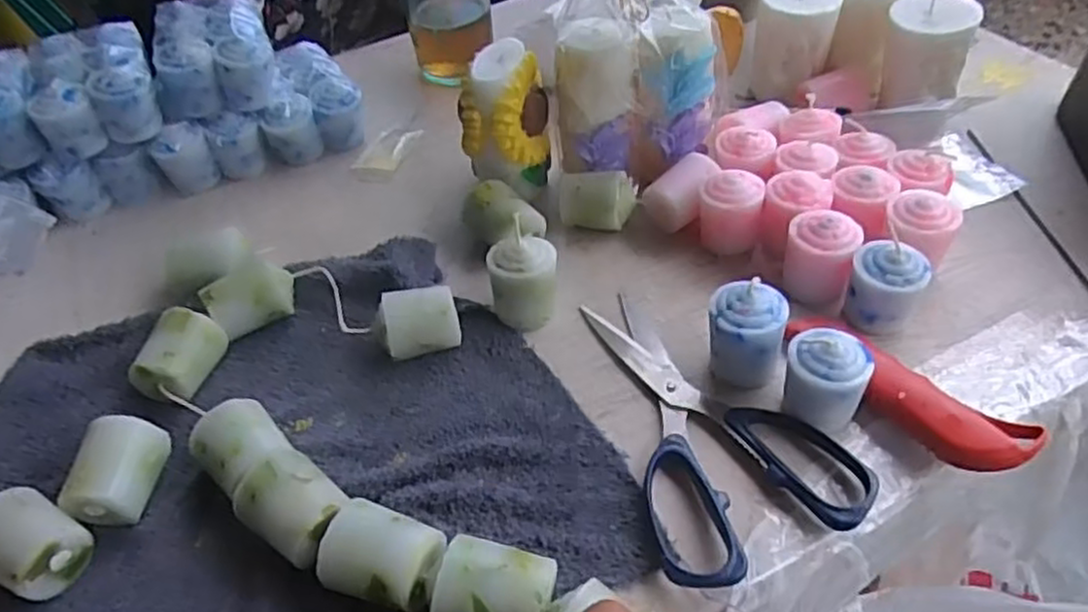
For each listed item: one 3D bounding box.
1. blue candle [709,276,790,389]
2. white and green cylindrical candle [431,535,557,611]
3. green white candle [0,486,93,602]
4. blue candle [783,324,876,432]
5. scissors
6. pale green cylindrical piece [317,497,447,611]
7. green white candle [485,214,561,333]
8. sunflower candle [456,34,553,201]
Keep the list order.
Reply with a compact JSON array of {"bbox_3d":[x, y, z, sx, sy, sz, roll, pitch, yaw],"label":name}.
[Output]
[{"bbox_3d":[0.102,0.015,0.383,0.037,0.048,0.033,8,48,14],"label":"blue candle"},{"bbox_3d":[-0.018,0.117,0.302,0.044,0.036,0.035,7,47,13],"label":"white and green cylindrical candle"},{"bbox_3d":[-0.228,0.106,0.334,0.038,0.040,0.036,19,51,22],"label":"green white candle"},{"bbox_3d":[0.134,0.037,0.361,0.038,0.043,0.031,10,48,16],"label":"blue candle"},{"bbox_3d":[0.087,0.049,0.377,0.103,0.013,0.174,-12,46,-5],"label":"scissors"},{"bbox_3d":[-0.066,0.107,0.315,0.046,0.035,0.034,12,49,17],"label":"pale green cylindrical piece"},{"bbox_3d":[-0.011,-0.016,0.424,0.037,0.055,0.031,-8,46,-1],"label":"green white candle"},{"bbox_3d":[-0.022,-0.117,0.496,0.048,0.096,0.048,19,51,23],"label":"sunflower candle"}]

